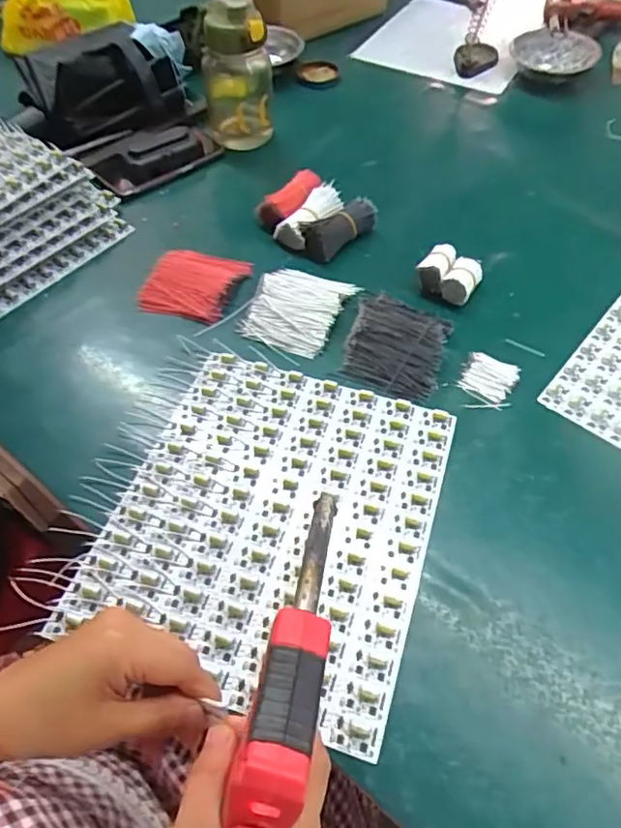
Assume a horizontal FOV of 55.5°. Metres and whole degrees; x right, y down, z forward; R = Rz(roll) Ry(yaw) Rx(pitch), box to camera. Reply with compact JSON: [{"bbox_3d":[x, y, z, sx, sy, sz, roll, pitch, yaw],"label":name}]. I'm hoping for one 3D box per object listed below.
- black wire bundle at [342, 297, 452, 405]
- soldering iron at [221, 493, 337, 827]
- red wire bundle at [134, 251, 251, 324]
[{"bbox_3d":[0.087,-0.073,0.588,0.092,0.014,0.119,15,58,11],"label":"black wire bundle"},{"bbox_3d":[-0.004,0.109,0.293,0.027,0.027,0.177,9,39,7],"label":"soldering iron"},{"bbox_3d":[-0.127,-0.144,0.644,0.090,0.030,0.097,17,58,12],"label":"red wire bundle"}]

